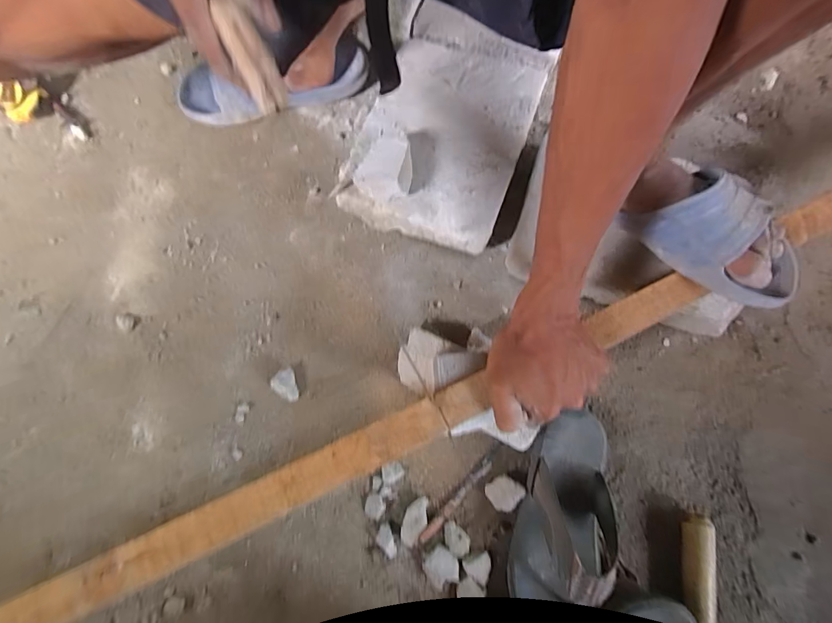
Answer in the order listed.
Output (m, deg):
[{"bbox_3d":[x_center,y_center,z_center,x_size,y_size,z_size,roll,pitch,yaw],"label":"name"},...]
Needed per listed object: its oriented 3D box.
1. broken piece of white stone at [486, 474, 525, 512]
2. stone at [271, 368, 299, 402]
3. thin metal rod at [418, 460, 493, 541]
[{"bbox_3d":[0.109,0.223,0.519,0.041,0.015,0.037,-44,82,-8],"label":"broken piece of white stone"},{"bbox_3d":[-0.169,0.096,0.542,0.028,0.018,0.042,-16,79,-3],"label":"stone"},{"bbox_3d":[0.051,0.234,0.522,0.012,0.004,0.126,43,82,8],"label":"thin metal rod"}]

